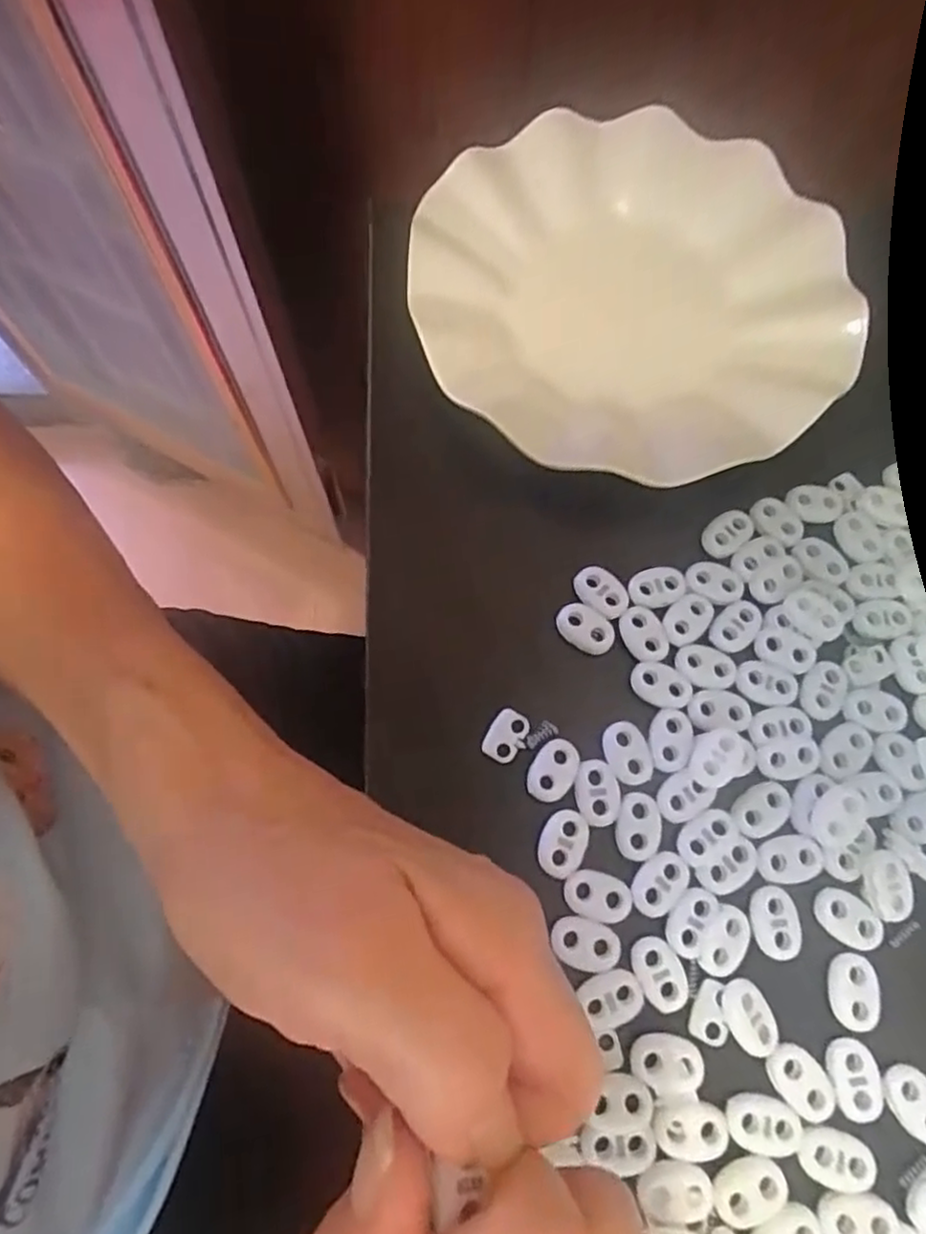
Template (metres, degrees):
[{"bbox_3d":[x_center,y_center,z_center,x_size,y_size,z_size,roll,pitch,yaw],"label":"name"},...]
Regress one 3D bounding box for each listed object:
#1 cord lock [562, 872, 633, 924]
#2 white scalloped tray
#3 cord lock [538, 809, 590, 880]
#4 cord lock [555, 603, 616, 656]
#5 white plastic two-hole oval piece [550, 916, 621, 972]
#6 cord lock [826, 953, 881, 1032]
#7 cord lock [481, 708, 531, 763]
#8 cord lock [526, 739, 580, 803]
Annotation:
[{"bbox_3d":[0.045,0.093,0.229,0.022,0.004,0.015,14,73,3],"label":"cord lock"},{"bbox_3d":[0.070,-0.142,0.302,0.185,0.033,0.184,-25,75,-8],"label":"white scalloped tray"},{"bbox_3d":[0.034,0.077,0.234,0.016,0.004,0.023,15,73,4],"label":"cord lock"},{"bbox_3d":[0.046,0.004,0.259,0.023,0.004,0.015,31,75,8],"label":"cord lock"},{"bbox_3d":[0.041,0.108,0.226,0.022,0.004,0.015,12,73,3],"label":"white plastic two-hole oval piece"},{"bbox_3d":[0.128,0.122,0.224,0.014,0.005,0.022,7,73,1],"label":"cord lock"},{"bbox_3d":[0.016,0.043,0.248,0.014,0.004,0.019,32,75,9],"label":"cord lock"},{"bbox_3d":[0.032,0.054,0.242,0.016,0.004,0.023,32,75,9],"label":"cord lock"}]

